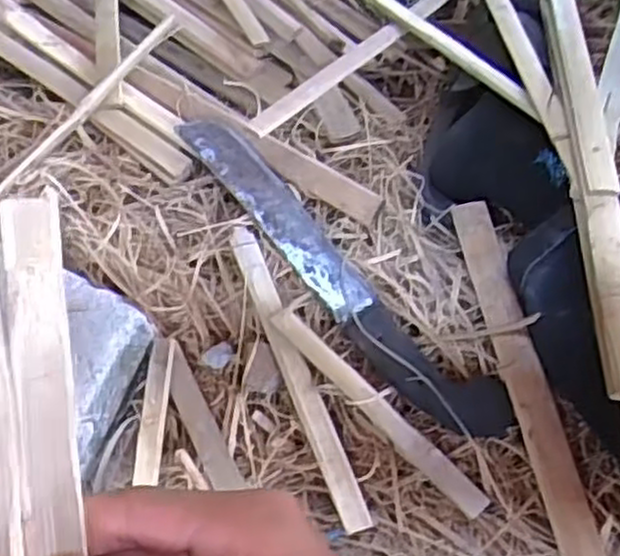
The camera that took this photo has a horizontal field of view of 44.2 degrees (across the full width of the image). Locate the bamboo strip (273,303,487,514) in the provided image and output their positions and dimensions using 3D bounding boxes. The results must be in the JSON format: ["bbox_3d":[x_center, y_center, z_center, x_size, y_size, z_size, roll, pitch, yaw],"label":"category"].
[{"bbox_3d":[0.050,0.098,0.585,0.210,0.007,0.021,44,95,18],"label":"bamboo strip"}]

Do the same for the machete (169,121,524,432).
[{"bbox_3d":[0.014,-0.009,0.649,0.057,0.027,0.384,-36,65,-20],"label":"machete"}]

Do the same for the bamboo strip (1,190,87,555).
[{"bbox_3d":[-0.075,0.120,0.237,0.018,0.008,0.290,-6,86,-4],"label":"bamboo strip"}]

